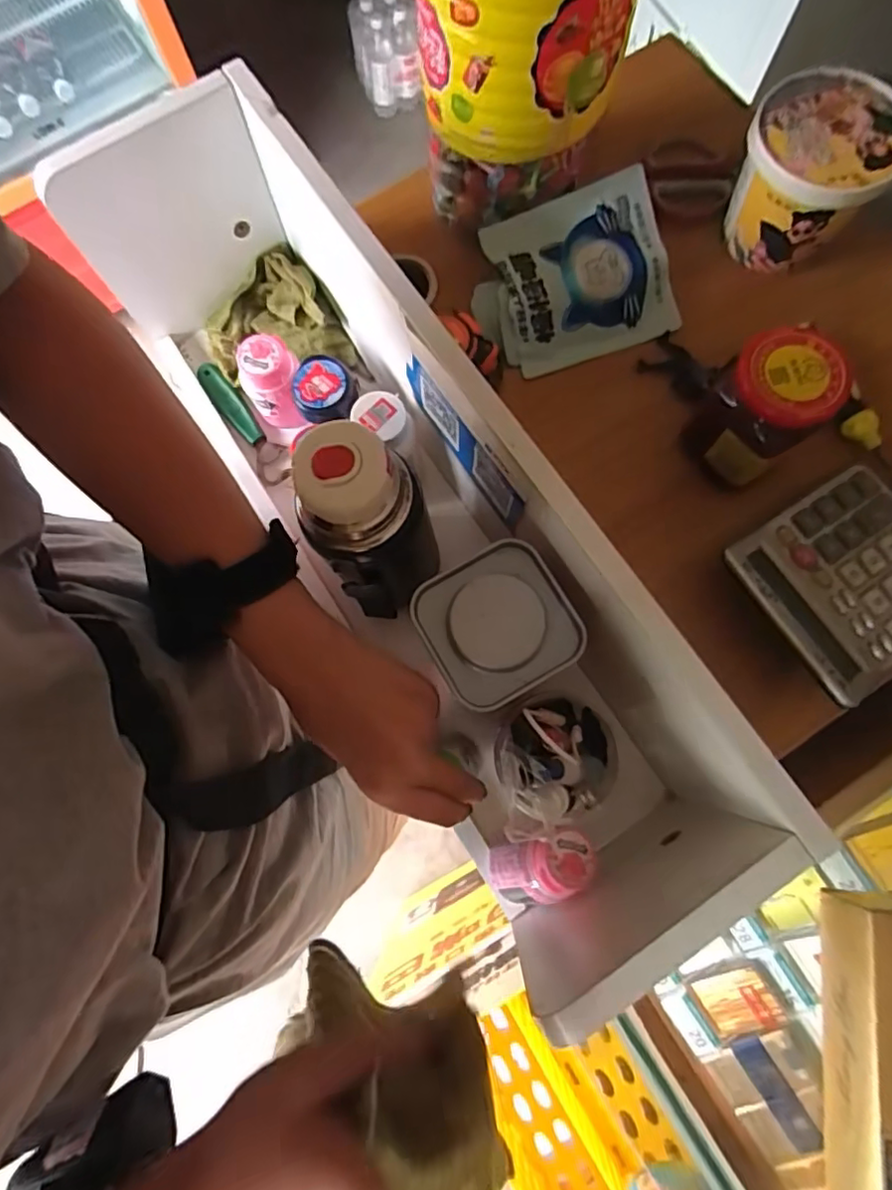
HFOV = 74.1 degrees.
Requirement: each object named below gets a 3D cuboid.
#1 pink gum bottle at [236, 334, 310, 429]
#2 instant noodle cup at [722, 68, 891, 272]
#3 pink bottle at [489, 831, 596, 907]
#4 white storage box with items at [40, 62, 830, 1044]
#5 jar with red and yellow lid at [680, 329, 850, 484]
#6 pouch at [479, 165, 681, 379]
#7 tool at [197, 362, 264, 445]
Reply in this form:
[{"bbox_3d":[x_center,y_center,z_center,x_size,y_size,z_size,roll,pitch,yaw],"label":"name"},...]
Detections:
[{"bbox_3d":[-0.142,-0.174,0.492,0.048,0.078,0.043,-4,78,0],"label":"pink gum bottle"},{"bbox_3d":[0.287,-0.333,0.479,0.106,0.098,0.099,0,78,1],"label":"instant noodle cup"},{"bbox_3d":[0.058,0.184,0.396,0.034,0.082,0.046,-29,76,-40],"label":"pink bottle"},{"bbox_3d":[-0.043,-0.065,0.420,0.165,0.200,0.600,-32,79,-6],"label":"white storage box with items"},{"bbox_3d":[0.223,-0.130,0.416,0.063,0.090,0.066,0,78,1],"label":"jar with red and yellow lid"},{"bbox_3d":[0.111,-0.261,0.488,0.143,0.018,0.125,-20,107,-1],"label":"pouch"},{"bbox_3d":[-0.190,-0.166,0.523,0.022,0.015,0.088,-35,79,-7],"label":"tool"}]

